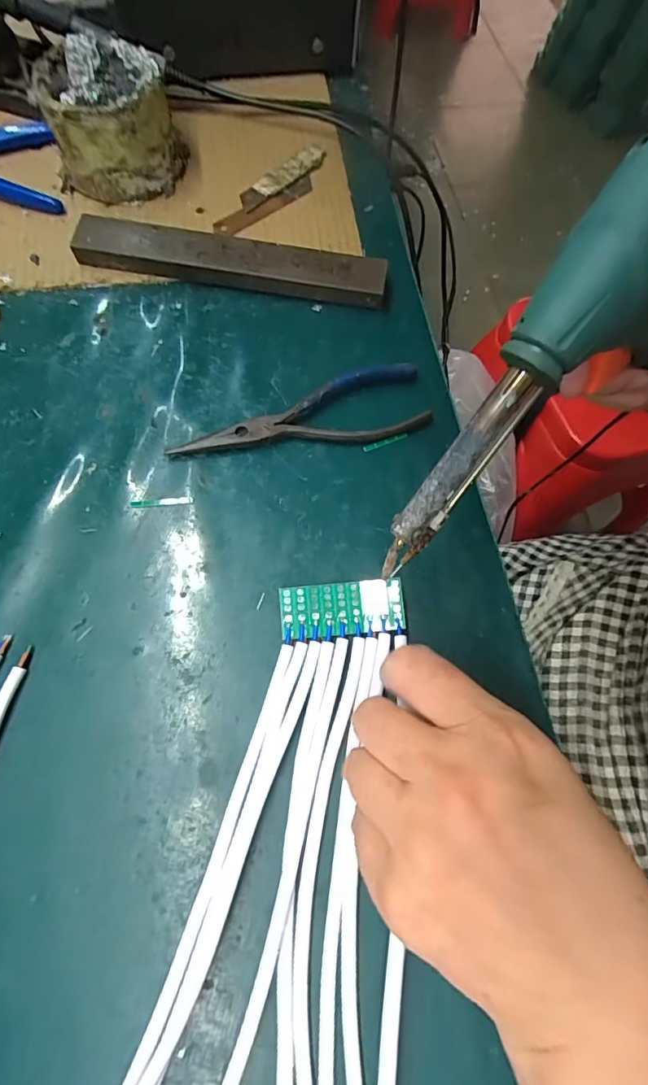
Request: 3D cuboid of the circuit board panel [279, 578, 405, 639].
[{"bbox_3d":[0.009,0.035,0.254,0.062,0.009,0.027,-5,69,-4],"label":"circuit board panel"}]

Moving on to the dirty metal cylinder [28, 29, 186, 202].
[{"bbox_3d":[-0.147,-0.297,0.338,0.088,0.070,0.083,-14,70,-7],"label":"dirty metal cylinder"}]

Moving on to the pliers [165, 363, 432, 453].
[{"bbox_3d":[-0.014,-0.076,0.296,0.152,0.011,0.047,-11,70,-6],"label":"pliers"}]

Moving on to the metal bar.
[{"bbox_3d":[-0.063,-0.192,0.334,0.208,0.019,0.030,9,69,2],"label":"metal bar"}]

